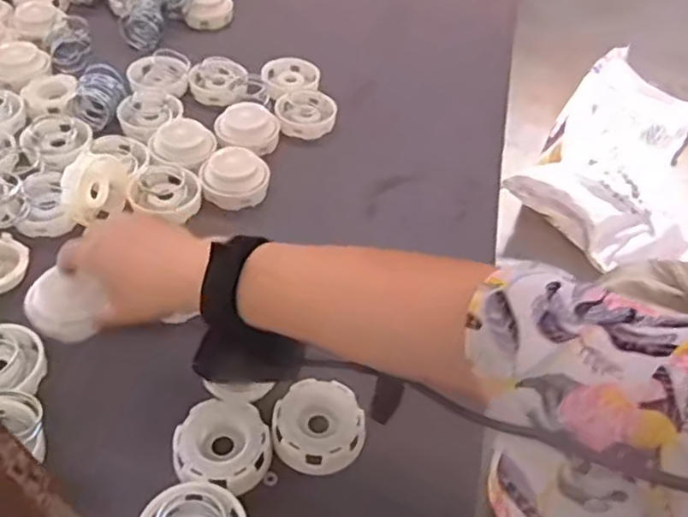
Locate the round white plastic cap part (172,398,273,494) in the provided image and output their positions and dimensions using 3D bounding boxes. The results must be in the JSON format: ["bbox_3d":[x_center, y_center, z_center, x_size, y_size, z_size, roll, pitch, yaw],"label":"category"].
[{"bbox_3d":[-0.081,0.125,0.455,0.063,0.011,0.063,2,55,-2],"label":"round white plastic cap part"}]

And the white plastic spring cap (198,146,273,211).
[{"bbox_3d":[-0.106,-0.077,0.656,0.066,0.038,0.054,-5,56,-7],"label":"white plastic spring cap"}]

